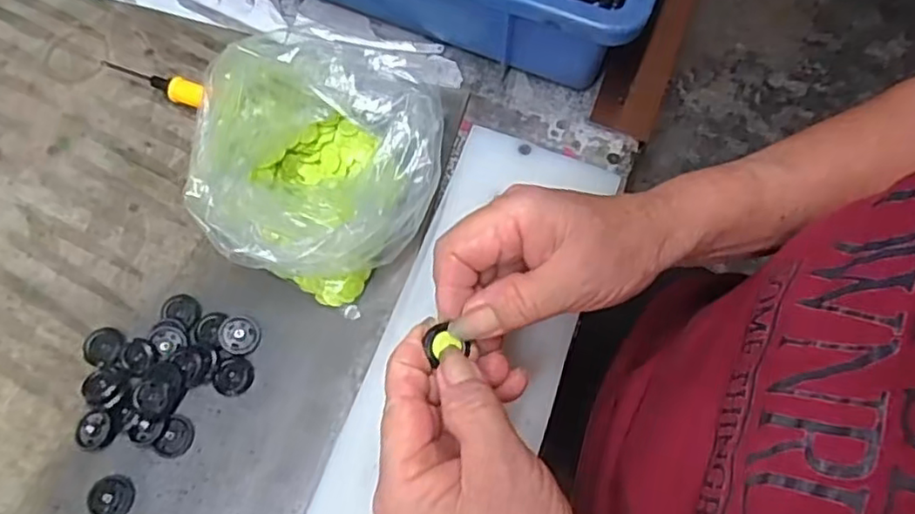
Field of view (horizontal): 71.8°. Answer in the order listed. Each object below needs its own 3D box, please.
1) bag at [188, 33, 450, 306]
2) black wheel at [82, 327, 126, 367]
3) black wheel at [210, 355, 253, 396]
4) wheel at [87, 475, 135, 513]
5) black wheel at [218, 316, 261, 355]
[{"bbox_3d":[-0.075,-0.052,0.338,0.121,0.061,0.134,28,69,8],"label":"bag"},{"bbox_3d":[-0.183,0.046,0.328,0.021,0.006,0.020,1,68,-2],"label":"black wheel"},{"bbox_3d":[-0.115,0.061,0.325,0.019,0.005,0.019,1,68,-2],"label":"black wheel"},{"bbox_3d":[-0.165,0.115,0.301,0.020,0.004,0.020,1,67,-2],"label":"wheel"},{"bbox_3d":[-0.114,0.041,0.331,0.021,0.007,0.019,18,68,4],"label":"black wheel"}]

